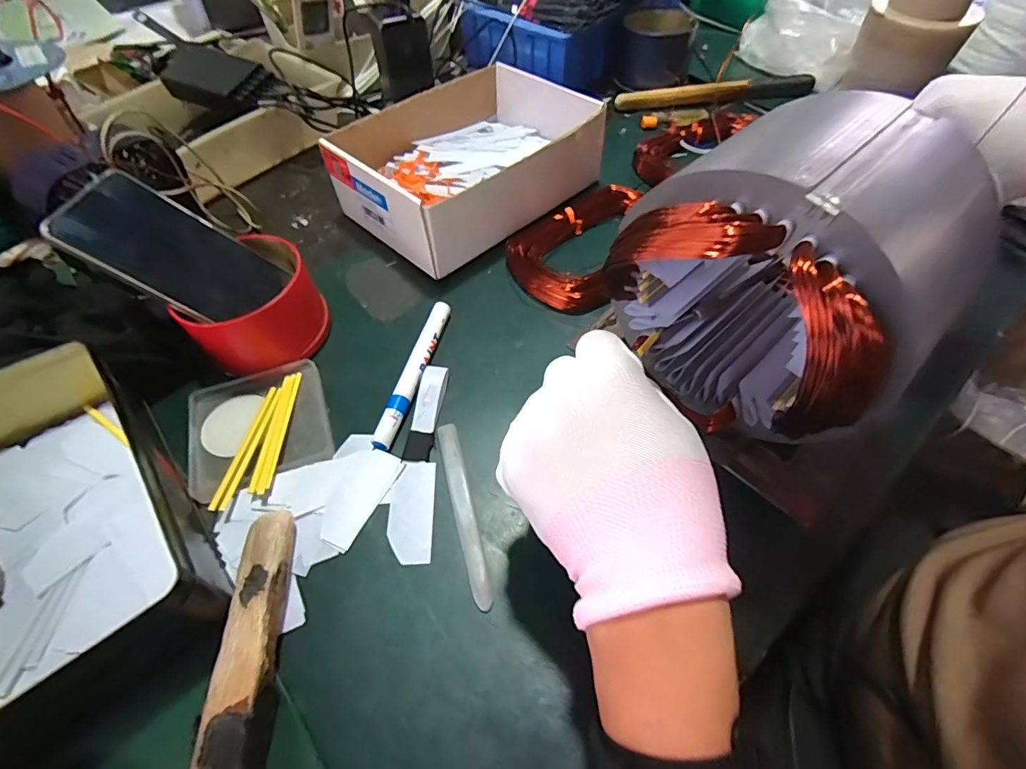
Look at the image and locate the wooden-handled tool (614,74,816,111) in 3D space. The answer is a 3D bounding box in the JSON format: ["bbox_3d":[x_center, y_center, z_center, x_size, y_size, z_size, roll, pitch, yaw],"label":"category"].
[{"bbox_3d":[0.271,-0.390,0.629,0.261,0.014,0.025,-5,56,-3],"label":"wooden-handled tool"}]

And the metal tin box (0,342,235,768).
[{"bbox_3d":[-0.285,0.090,0.277,0.160,0.062,0.227,-37,63,-22],"label":"metal tin box"}]

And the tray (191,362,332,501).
[{"bbox_3d":[-0.195,0.031,0.363,0.100,0.011,0.100,-19,58,-12],"label":"tray"}]

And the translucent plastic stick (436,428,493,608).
[{"bbox_3d":[-0.034,0.082,0.321,0.014,0.004,0.129,-13,57,-8],"label":"translucent plastic stick"}]

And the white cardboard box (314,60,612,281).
[{"bbox_3d":[-0.049,-0.238,0.497,0.181,0.075,0.237,39,64,23],"label":"white cardboard box"}]

